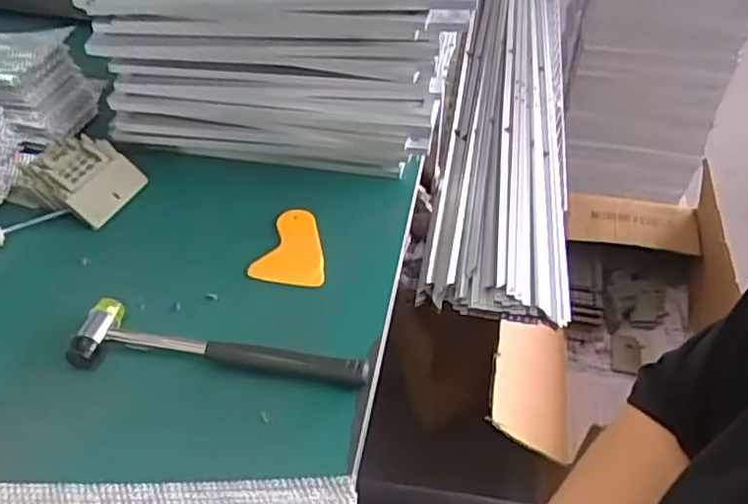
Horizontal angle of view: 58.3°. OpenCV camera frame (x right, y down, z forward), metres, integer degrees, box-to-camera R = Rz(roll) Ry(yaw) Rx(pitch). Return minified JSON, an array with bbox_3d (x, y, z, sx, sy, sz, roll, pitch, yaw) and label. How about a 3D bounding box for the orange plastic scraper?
[{"bbox_3d":[-0.073,-0.007,0.658,0.070,0.011,0.098,10,45,11],"label":"orange plastic scraper"}]

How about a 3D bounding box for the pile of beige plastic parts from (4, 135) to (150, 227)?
[{"bbox_3d":[-0.309,-0.080,0.706,0.115,0.036,0.094,16,46,17],"label":"pile of beige plastic parts"}]

